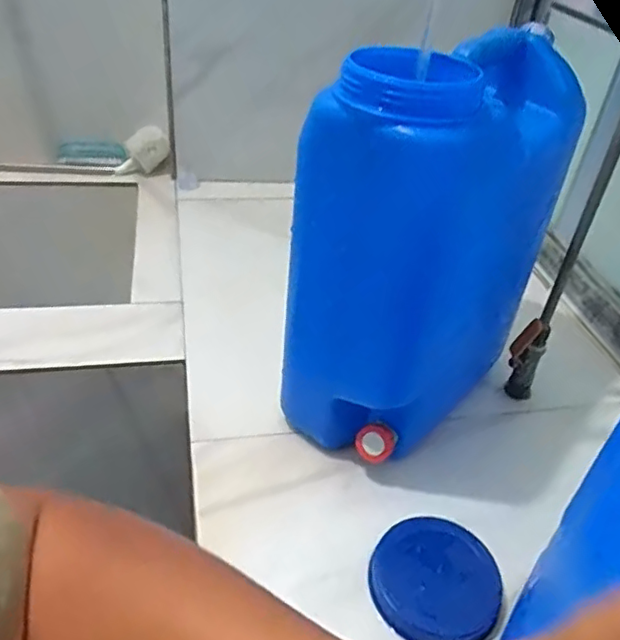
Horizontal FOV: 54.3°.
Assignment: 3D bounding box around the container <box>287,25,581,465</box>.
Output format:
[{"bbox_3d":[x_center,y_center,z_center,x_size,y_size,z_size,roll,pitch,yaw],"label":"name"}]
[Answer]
[{"bbox_3d":[0.130,-0.068,0.660,0.172,0.425,0.283,27,42,24],"label":"container"}]

